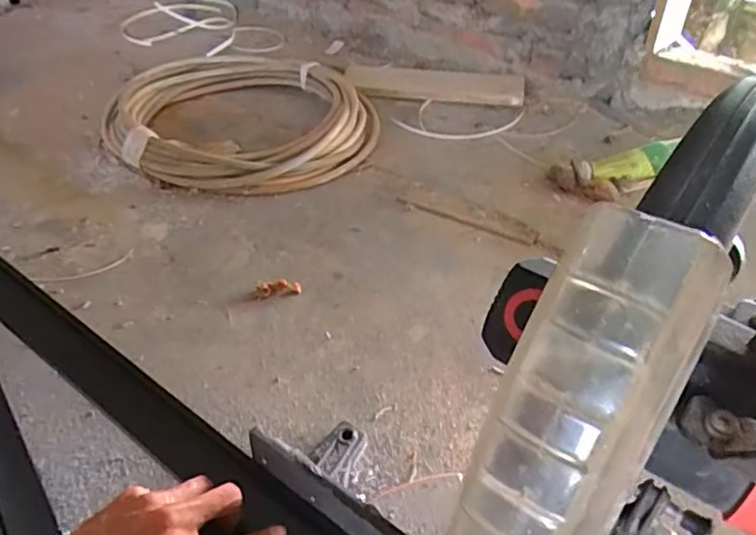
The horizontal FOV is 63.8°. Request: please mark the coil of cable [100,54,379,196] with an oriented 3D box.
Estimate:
[{"bbox_3d":[-0.243,-0.269,1.076,0.422,0.077,0.438,1,41,-1],"label":"coil of cable"}]

